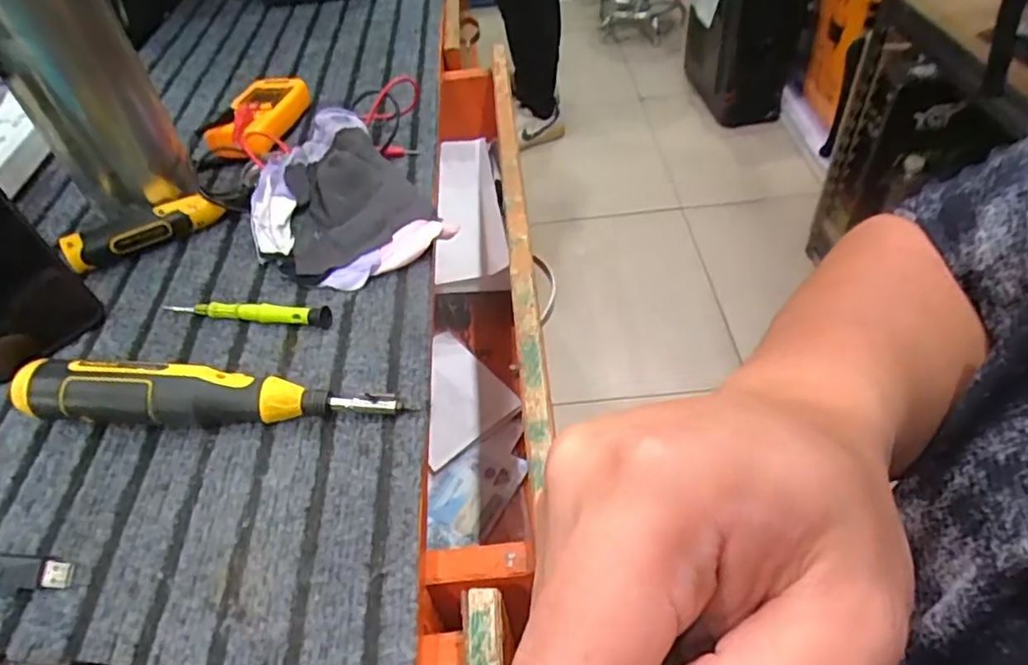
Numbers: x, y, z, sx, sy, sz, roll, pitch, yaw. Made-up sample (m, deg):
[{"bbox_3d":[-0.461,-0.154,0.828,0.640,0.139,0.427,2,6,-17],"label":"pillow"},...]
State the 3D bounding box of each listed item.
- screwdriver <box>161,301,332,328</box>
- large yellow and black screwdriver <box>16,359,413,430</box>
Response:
[{"bbox_3d":[-0.184,-0.015,0.437,0.126,0.014,0.012,6,49,12],"label":"screwdriver"},{"bbox_3d":[-0.174,0.038,0.368,0.213,0.040,0.031,-1,48,6],"label":"large yellow and black screwdriver"}]

